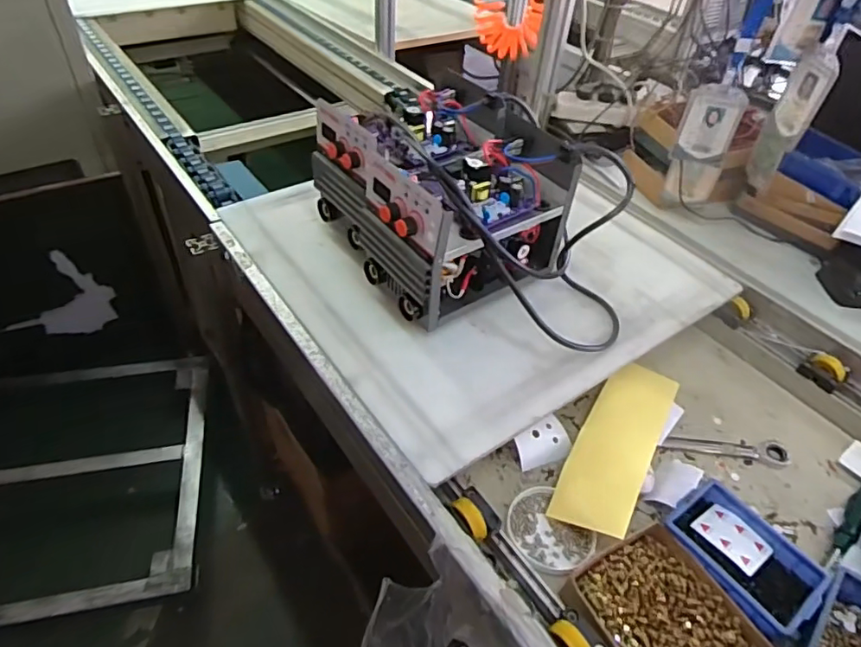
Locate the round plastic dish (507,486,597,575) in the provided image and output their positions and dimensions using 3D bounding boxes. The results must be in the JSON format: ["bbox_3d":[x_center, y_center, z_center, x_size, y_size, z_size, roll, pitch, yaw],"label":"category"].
[{"bbox_3d":[0.128,0.235,0.631,0.091,0.017,0.096,3,44,-3],"label":"round plastic dish"}]

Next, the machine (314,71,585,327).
[{"bbox_3d":[0.019,-0.171,0.789,0.252,0.191,0.310,-19,49,-24],"label":"machine"}]

